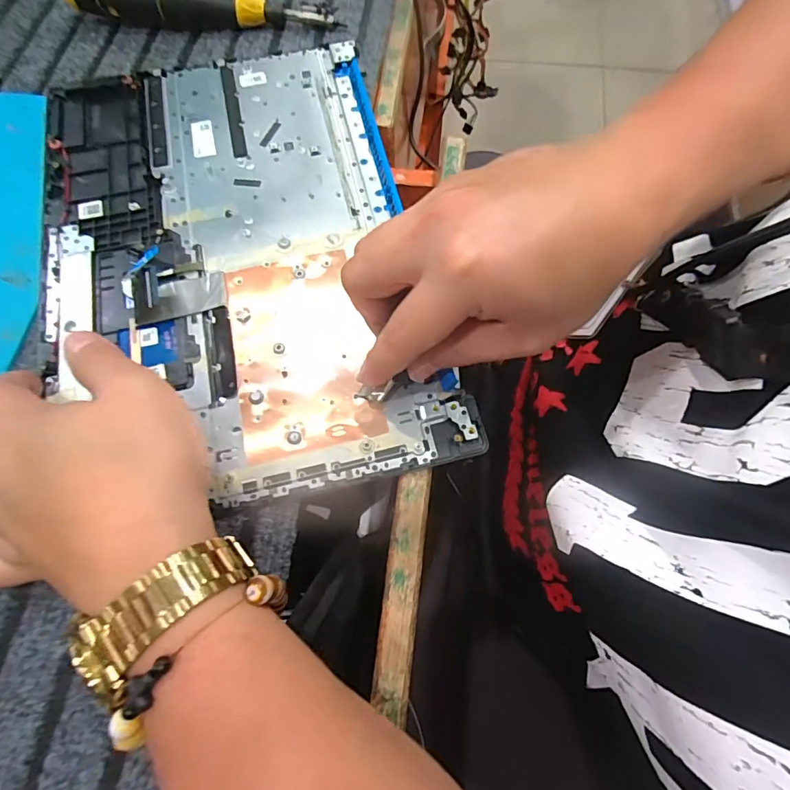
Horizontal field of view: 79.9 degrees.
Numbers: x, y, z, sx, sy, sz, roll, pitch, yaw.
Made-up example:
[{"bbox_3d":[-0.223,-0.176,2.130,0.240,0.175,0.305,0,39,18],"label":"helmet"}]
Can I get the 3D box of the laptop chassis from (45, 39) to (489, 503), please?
[{"bbox_3d":[-0.109,-0.101,0.312,0.231,0.007,0.347,-14,69,-4],"label":"laptop chassis"}]

